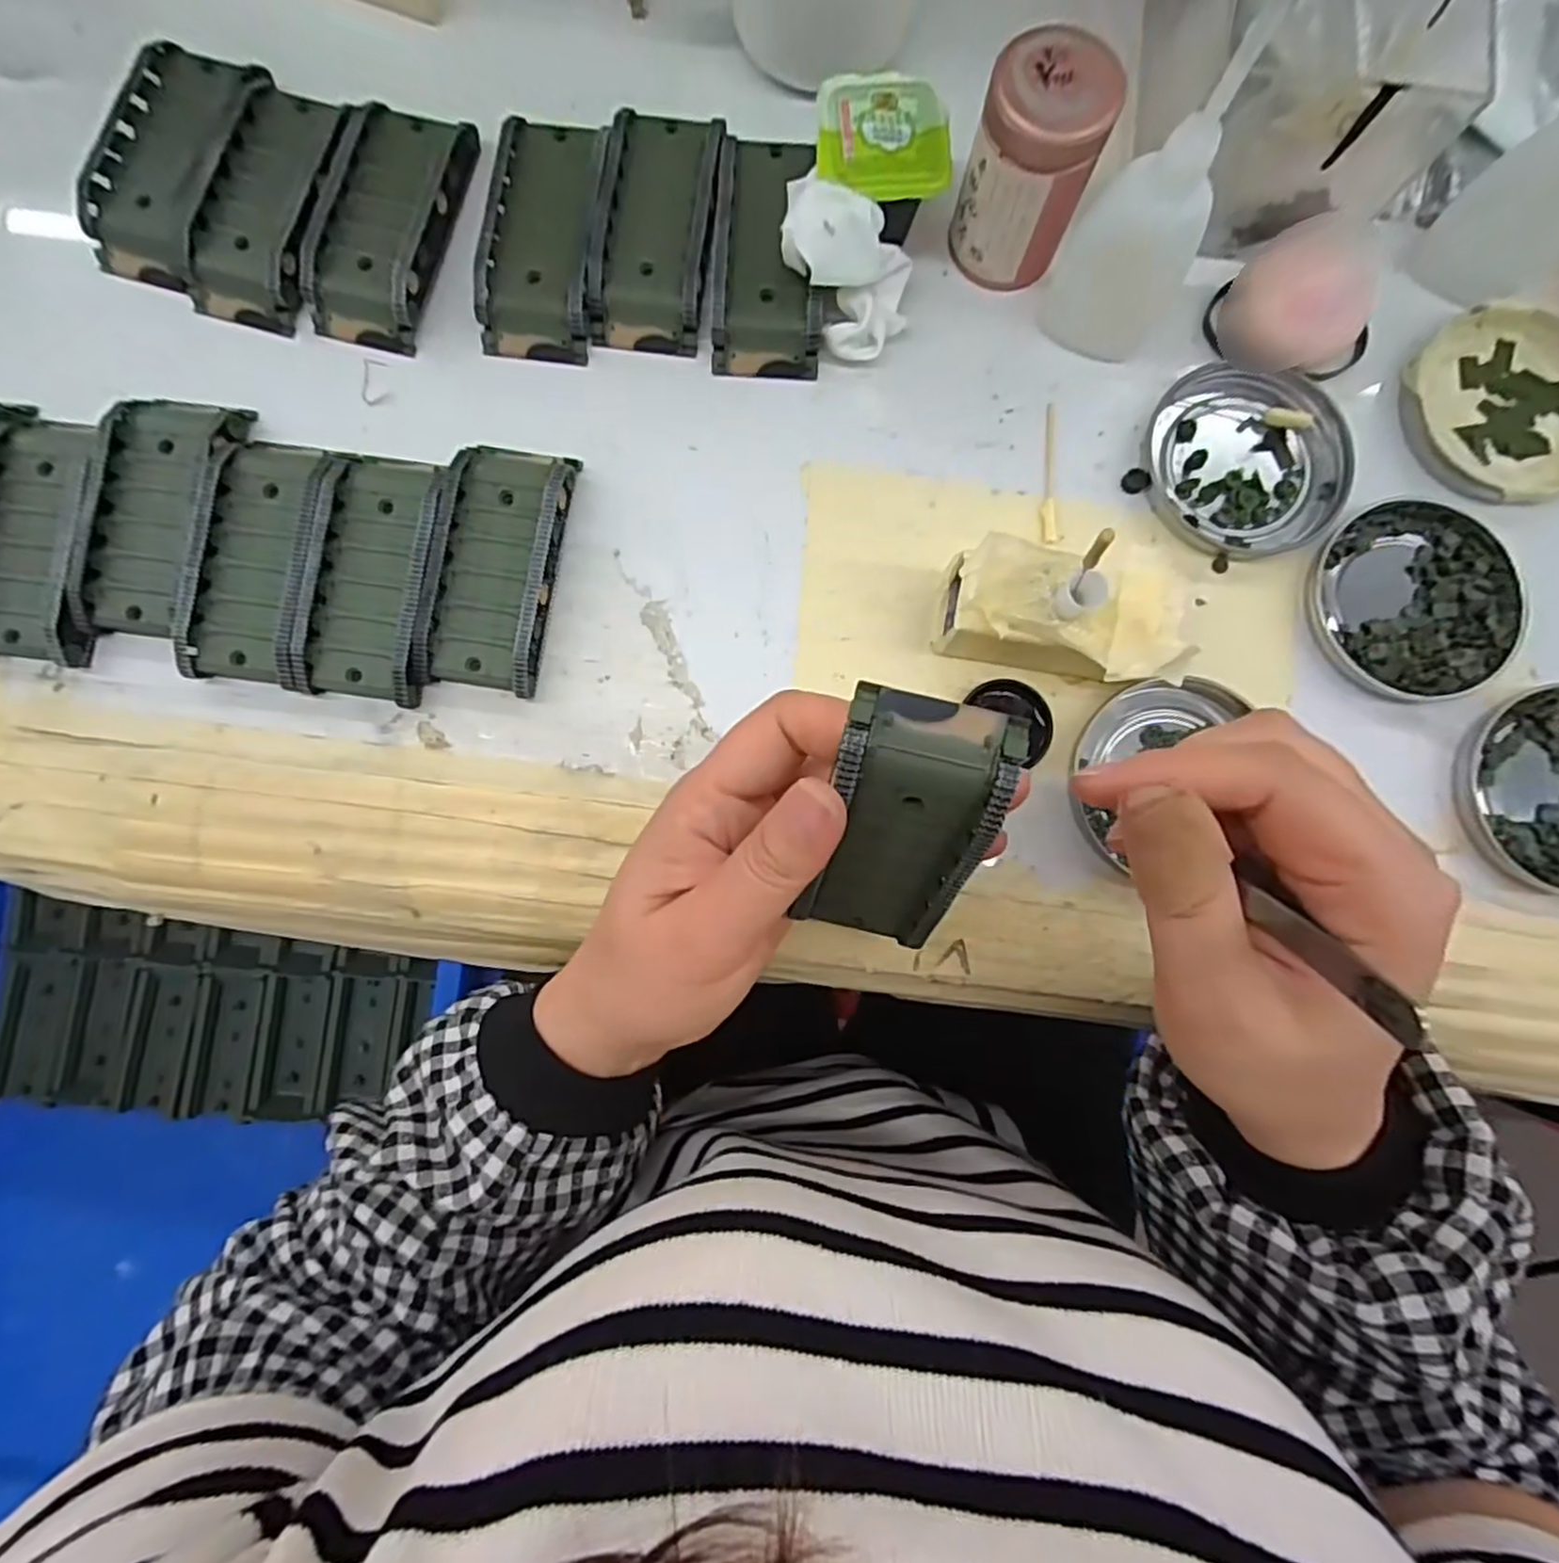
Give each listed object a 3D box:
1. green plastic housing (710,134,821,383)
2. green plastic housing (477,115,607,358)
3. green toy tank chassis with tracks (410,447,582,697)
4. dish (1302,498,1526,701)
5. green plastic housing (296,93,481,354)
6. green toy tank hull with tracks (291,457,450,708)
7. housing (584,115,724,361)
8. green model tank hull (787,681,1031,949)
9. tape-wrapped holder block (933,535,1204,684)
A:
[{"bbox_3d":[-0.003,-0.214,0.297,0.042,0.018,0.095,3,85,0],"label":"green plastic housing"},{"bbox_3d":[-0.094,-0.222,0.296,0.043,0.018,0.096,6,85,0],"label":"green plastic housing"},{"bbox_3d":[-0.108,-0.083,0.282,0.043,0.019,0.094,10,85,1],"label":"green toy tank chassis with tracks"},{"bbox_3d":[0.247,-0.071,0.287,0.076,0.010,0.078,0,85,0],"label":"dish"},{"bbox_3d":[-0.158,-0.226,0.295,0.047,0.015,0.096,13,85,1],"label":"green plastic housing"},{"bbox_3d":[-0.153,-0.079,0.281,0.045,0.018,0.093,8,85,0],"label":"green toy tank hull with tracks"},{"bbox_3d":[-0.049,-0.224,0.297,0.045,0.018,0.094,6,85,0],"label":"housing"},{"bbox_3d":[0.034,0.018,0.207,0.042,0.093,0.021,9,50,1],"label":"green model tank hull"},{"bbox_3d":[0.102,-0.058,0.268,0.085,0.044,0.046,6,85,0],"label":"tape-wrapped holder block"}]

